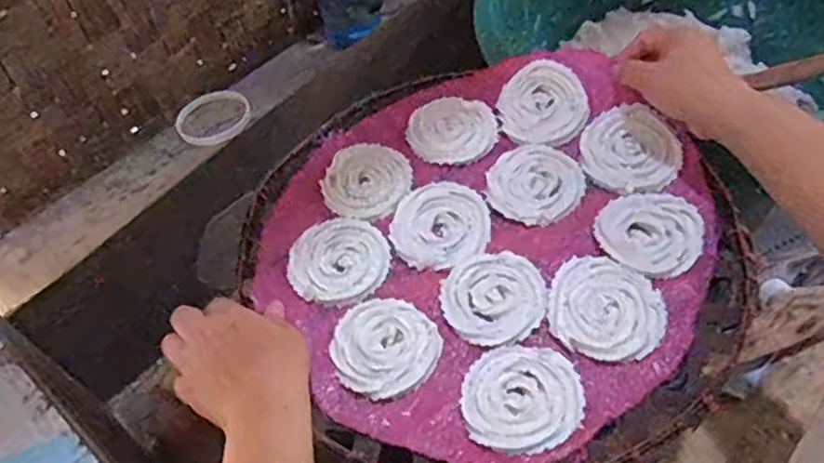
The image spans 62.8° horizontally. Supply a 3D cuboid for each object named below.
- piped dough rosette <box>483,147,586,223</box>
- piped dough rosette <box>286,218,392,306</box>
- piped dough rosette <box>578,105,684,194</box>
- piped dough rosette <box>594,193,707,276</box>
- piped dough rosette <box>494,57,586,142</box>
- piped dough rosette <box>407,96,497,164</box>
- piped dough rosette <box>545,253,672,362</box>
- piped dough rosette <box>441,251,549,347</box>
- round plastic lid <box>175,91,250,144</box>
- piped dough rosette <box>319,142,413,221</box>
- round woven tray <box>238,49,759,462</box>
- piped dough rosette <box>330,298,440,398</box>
[{"bbox_3d":[0.099,-0.040,0.550,0.076,0.007,0.076,-4,53,5],"label":"piped dough rosette"},{"bbox_3d":[-0.056,0.021,0.524,0.078,0.004,0.076,-4,53,5],"label":"piped dough rosette"},{"bbox_3d":[0.177,-0.065,0.549,0.081,0.011,0.071,38,84,28],"label":"piped dough rosette"},{"bbox_3d":[0.178,-0.001,0.504,0.072,0.008,0.076,-4,53,5],"label":"piped dough rosette"},{"bbox_3d":[0.114,-0.112,0.592,0.074,0.009,0.081,-16,67,9],"label":"piped dough rosette"},{"bbox_3d":[0.035,-0.092,0.596,0.076,0.009,0.069,-14,52,-3],"label":"piped dough rosette"},{"bbox_3d":[0.134,0.053,0.470,0.081,0.009,0.072,33,64,28],"label":"piped dough rosette"},{"bbox_3d":[0.060,0.047,0.491,0.072,0.007,0.075,-4,53,5],"label":"piped dough rosette"},{"bbox_3d":[-0.235,-0.137,0.808,0.089,0.013,0.090,-4,53,5],"label":"round plastic lid"},{"bbox_3d":[-0.039,-0.045,0.571,0.074,0.008,0.077,-4,53,5],"label":"piped dough rosette"},{"bbox_3d":[0.056,0.000,0.514,0.334,0.042,0.363,-3,52,4],"label":"round woven tray"},{"bbox_3d":[-0.020,0.078,0.473,0.071,0.004,0.074,-3,52,4],"label":"piped dough rosette"}]

